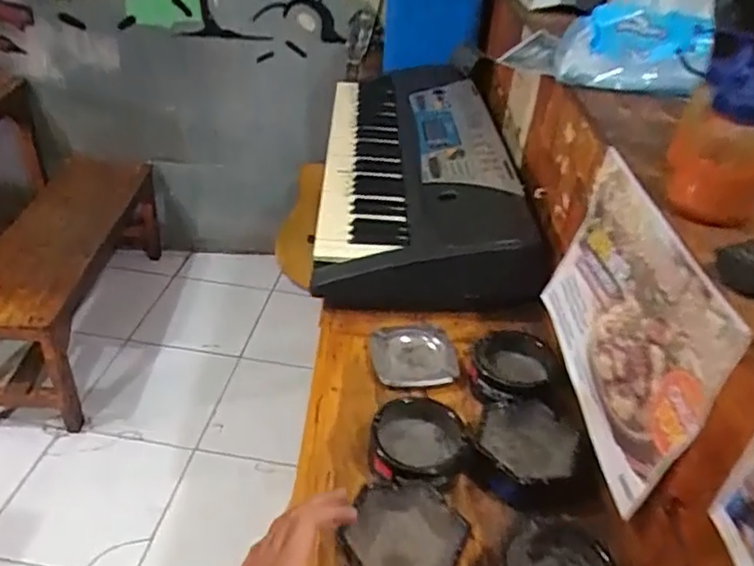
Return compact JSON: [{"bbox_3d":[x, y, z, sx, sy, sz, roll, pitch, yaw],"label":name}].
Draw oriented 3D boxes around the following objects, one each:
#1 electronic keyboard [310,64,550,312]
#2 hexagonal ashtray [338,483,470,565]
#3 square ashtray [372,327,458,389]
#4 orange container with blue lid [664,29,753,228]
[{"bbox_3d":[0.073,-0.270,1.214,0.333,0.126,0.909,3,35,-3],"label":"electronic keyboard"},{"bbox_3d":[0.024,0.246,0.573,0.110,0.039,0.116,13,36,11],"label":"hexagonal ashtray"},{"bbox_3d":[0.049,0.093,0.803,0.103,0.020,0.109,-1,36,-9],"label":"square ashtray"},{"bbox_3d":[0.315,-0.132,0.541,0.081,0.144,0.103,20,38,19],"label":"orange container with blue lid"}]

